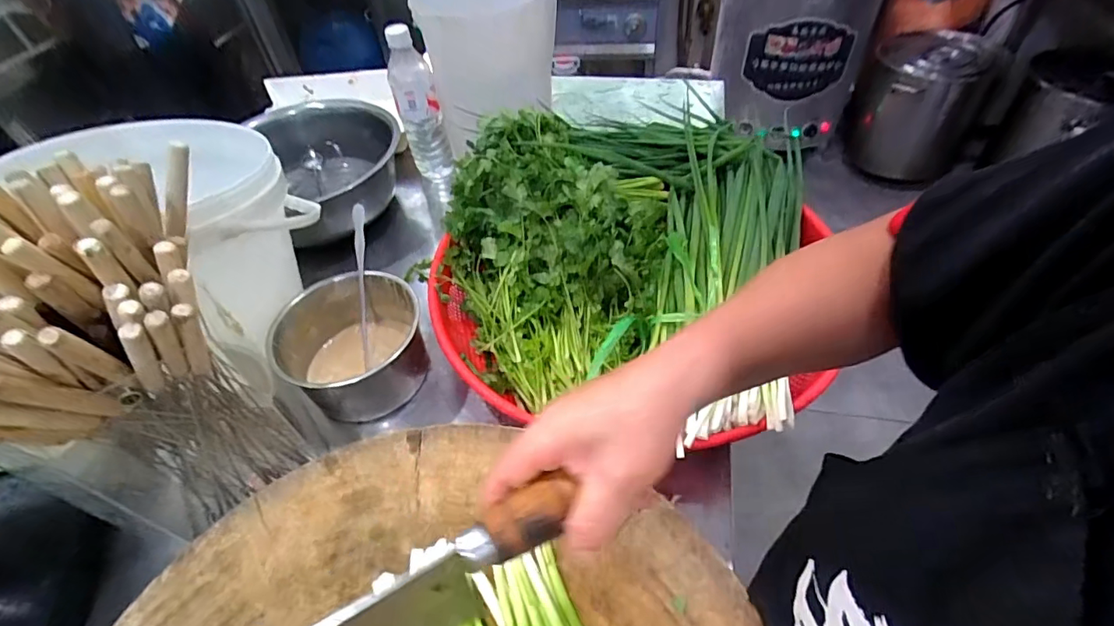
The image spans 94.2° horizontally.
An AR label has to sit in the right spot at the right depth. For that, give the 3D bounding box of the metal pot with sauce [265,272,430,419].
[{"bbox_3d":[-0.223,0.033,0.572,0.134,0.099,0.141,-2,49,2],"label":"metal pot with sauce"}]

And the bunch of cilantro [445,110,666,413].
[{"bbox_3d":[-0.015,-0.073,0.590,0.263,0.129,0.347,12,51,15],"label":"bunch of cilantro"}]

